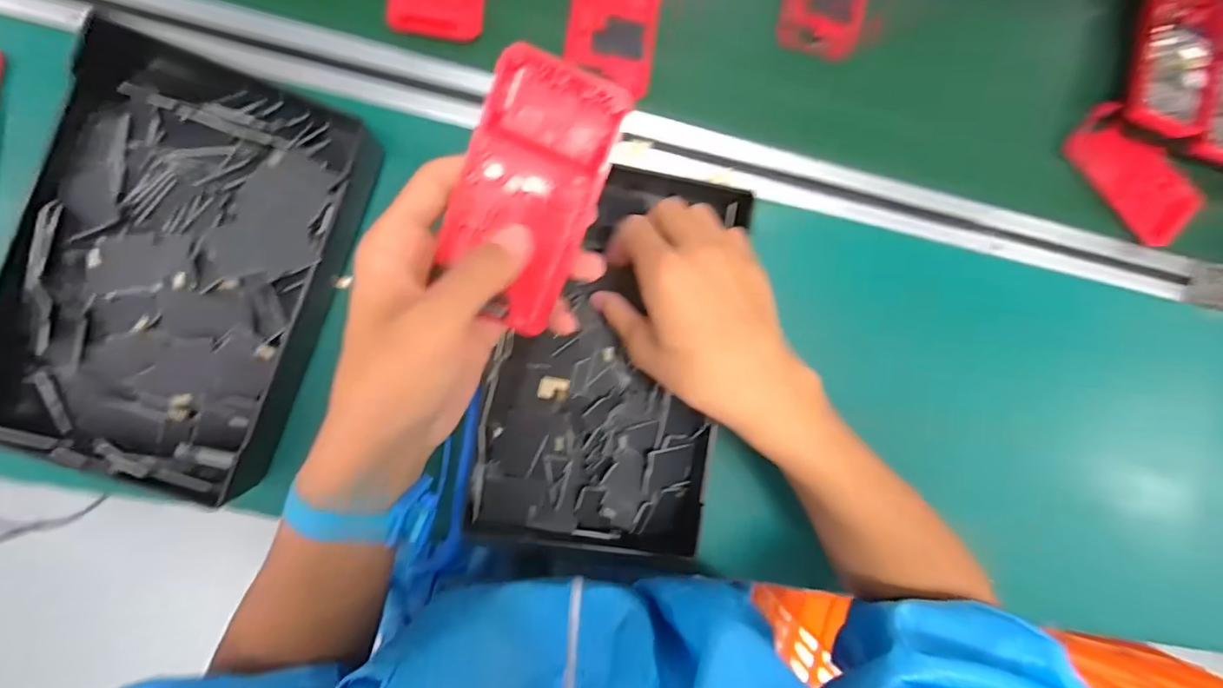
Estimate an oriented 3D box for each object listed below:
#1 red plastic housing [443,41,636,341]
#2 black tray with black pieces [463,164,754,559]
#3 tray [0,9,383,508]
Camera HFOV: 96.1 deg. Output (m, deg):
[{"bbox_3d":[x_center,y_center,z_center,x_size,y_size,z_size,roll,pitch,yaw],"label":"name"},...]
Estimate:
[{"bbox_3d":[-0.039,-0.070,0.258,0.062,0.012,0.120,19,97,-13],"label":"red plastic housing"},{"bbox_3d":[-0.002,0.007,0.395,0.157,0.053,0.276,8,87,-7],"label":"black tray with black pieces"},{"bbox_3d":[-0.259,-0.043,0.341,0.171,0.048,0.258,20,86,-8],"label":"tray"}]

